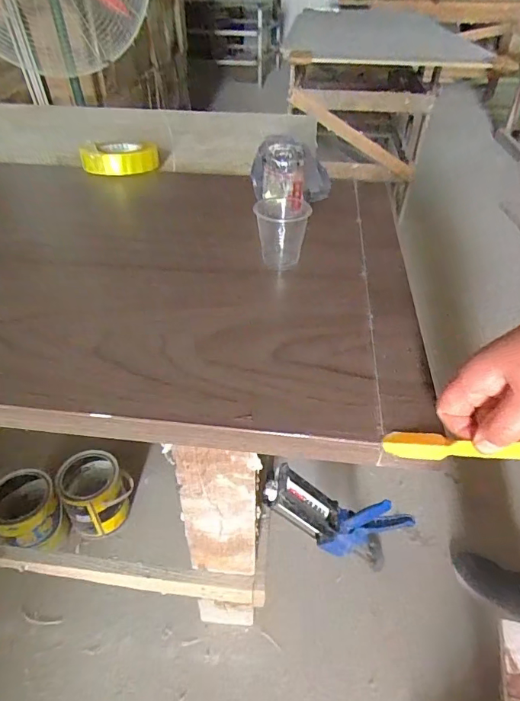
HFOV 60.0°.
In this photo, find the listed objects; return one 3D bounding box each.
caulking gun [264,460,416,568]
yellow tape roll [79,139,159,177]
[{"bbox_3d":[0.164,0.351,0.947,0.405,0.169,0.049,36,34,-25],"label":"caulking gun"},{"bbox_3d":[-0.237,-0.326,0.752,0.106,0.045,0.106,1,39,-1],"label":"yellow tape roll"}]

